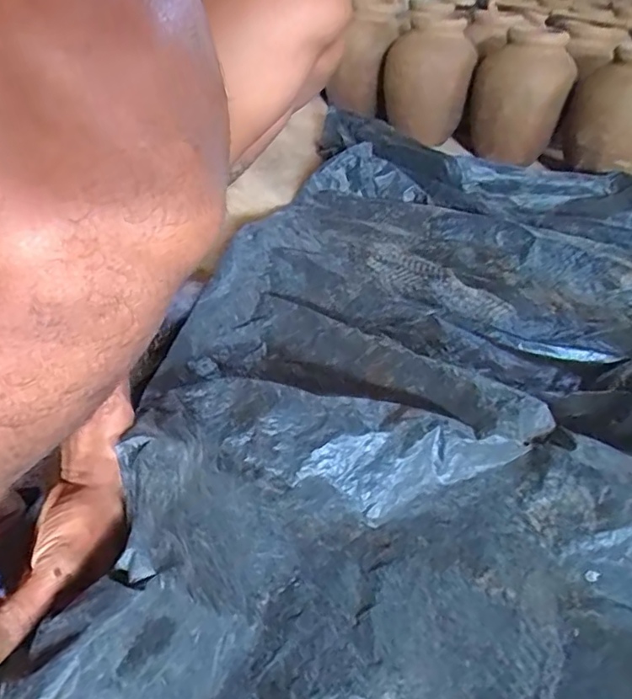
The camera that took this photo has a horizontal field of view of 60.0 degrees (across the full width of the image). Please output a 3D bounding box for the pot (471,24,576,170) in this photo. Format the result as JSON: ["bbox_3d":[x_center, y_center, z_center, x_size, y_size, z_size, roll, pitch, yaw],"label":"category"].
[{"bbox_3d":[0.511,-0.636,1.372,0.222,0.271,0.238,13,40,10],"label":"pot"}]

